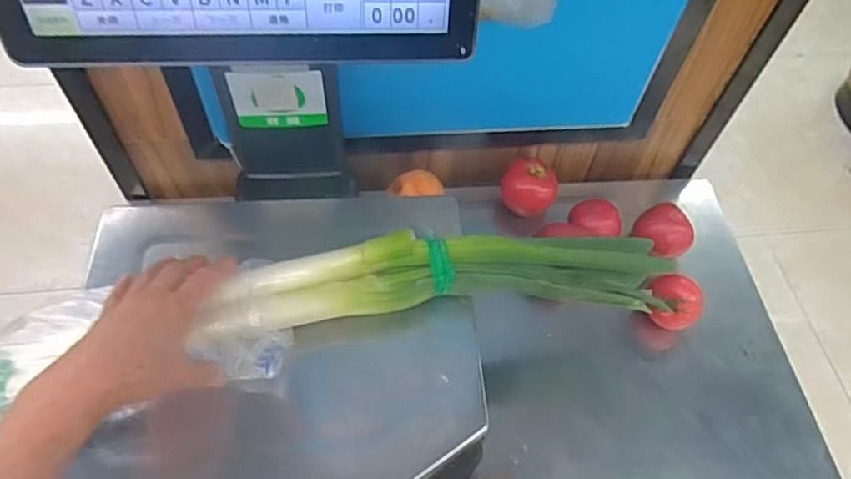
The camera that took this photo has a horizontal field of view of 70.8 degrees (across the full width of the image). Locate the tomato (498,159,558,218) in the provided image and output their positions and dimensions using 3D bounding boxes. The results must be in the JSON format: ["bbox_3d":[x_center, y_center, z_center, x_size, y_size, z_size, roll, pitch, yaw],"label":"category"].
[{"bbox_3d":[0.136,-0.066,0.789,0.072,0.077,0.075,2,56,-3],"label":"tomato"}]

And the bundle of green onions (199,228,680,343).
[{"bbox_3d":[0.030,0.035,0.539,0.419,0.038,0.077,-4,60,-13],"label":"bundle of green onions"}]

